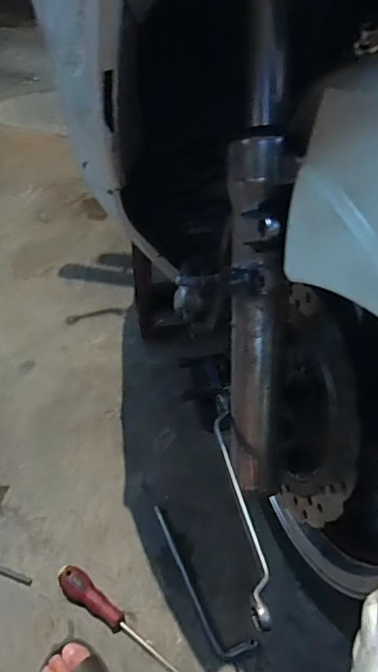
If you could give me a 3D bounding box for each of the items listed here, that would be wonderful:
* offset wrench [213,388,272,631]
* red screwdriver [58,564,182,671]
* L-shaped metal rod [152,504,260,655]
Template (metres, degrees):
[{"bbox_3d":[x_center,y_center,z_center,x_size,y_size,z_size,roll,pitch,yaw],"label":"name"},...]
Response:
[{"bbox_3d":[0.039,0.122,0.377,0.017,0.016,0.190,-4,47,-5],"label":"offset wrench"},{"bbox_3d":[-0.064,0.426,0.662,0.308,0.029,0.036,29,53,23],"label":"red screwdriver"},{"bbox_3d":[0.006,0.368,0.731,0.053,0.007,0.244,-26,53,-23],"label":"L-shaped metal rod"}]

